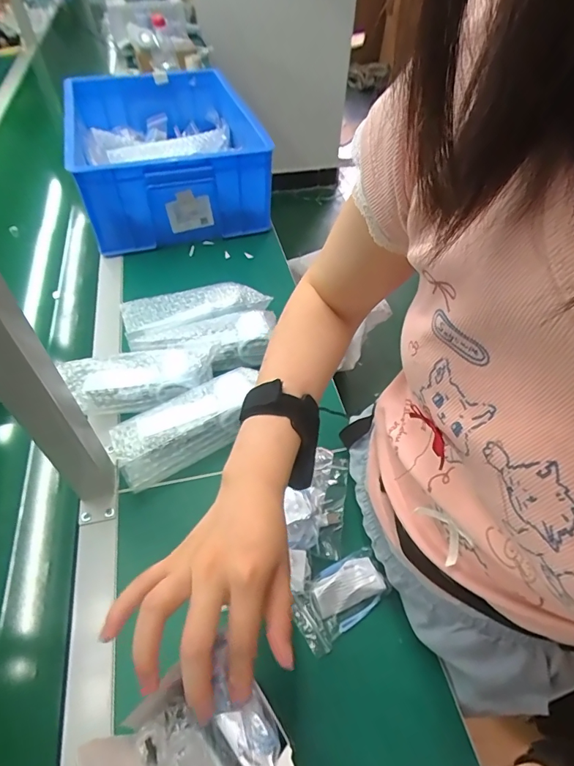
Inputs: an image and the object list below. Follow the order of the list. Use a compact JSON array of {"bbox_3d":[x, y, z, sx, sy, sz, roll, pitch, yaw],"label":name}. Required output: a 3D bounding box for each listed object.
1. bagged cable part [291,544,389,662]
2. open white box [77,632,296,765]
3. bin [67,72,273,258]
[{"bbox_3d":[0.055,0.212,0.434,0.104,0.023,0.056,-30,57,-24],"label":"bagged cable part"},{"bbox_3d":[-0.043,0.188,0.217,0.079,0.081,0.088,-29,57,-24],"label":"open white box"},{"bbox_3d":[-0.252,-0.521,0.929,0.374,0.150,0.520,-14,52,-14],"label":"bin"}]

